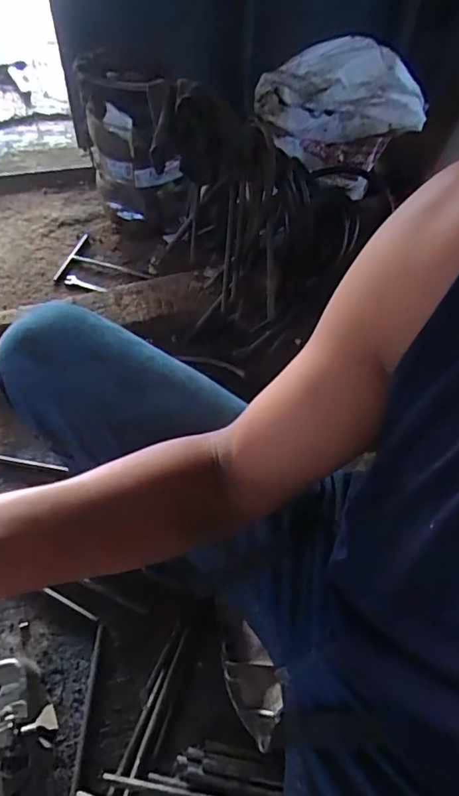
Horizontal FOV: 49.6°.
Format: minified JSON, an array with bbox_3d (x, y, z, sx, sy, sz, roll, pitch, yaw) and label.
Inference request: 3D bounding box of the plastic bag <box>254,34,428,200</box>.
[{"bbox_3d":[0.228,-0.627,1.087,0.111,0.274,0.396,-33,64,-25],"label":"plastic bag"}]

